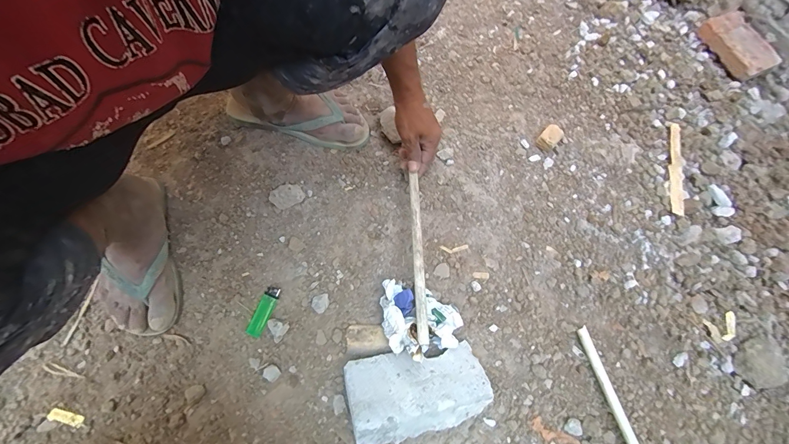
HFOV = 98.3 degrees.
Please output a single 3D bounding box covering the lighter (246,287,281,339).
[{"bbox_3d":[-0.209,0.141,0.540,0.026,0.014,0.078,22,71,7],"label":"lighter"}]

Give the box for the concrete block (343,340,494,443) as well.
[{"bbox_3d":[0.033,0.240,0.487,0.197,0.089,0.109,-9,70,-6],"label":"concrete block"}]

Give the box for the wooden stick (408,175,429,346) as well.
[{"bbox_3d":[0.036,0.045,0.533,0.016,0.008,0.273,-1,65,-1],"label":"wooden stick"}]

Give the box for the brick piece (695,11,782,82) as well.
[{"bbox_3d":[0.775,-0.400,0.769,0.082,0.040,0.165,-18,71,-7],"label":"brick piece"}]

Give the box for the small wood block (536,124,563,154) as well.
[{"bbox_3d":[0.308,-0.167,0.677,0.035,0.029,0.050,43,75,14],"label":"small wood block"}]

